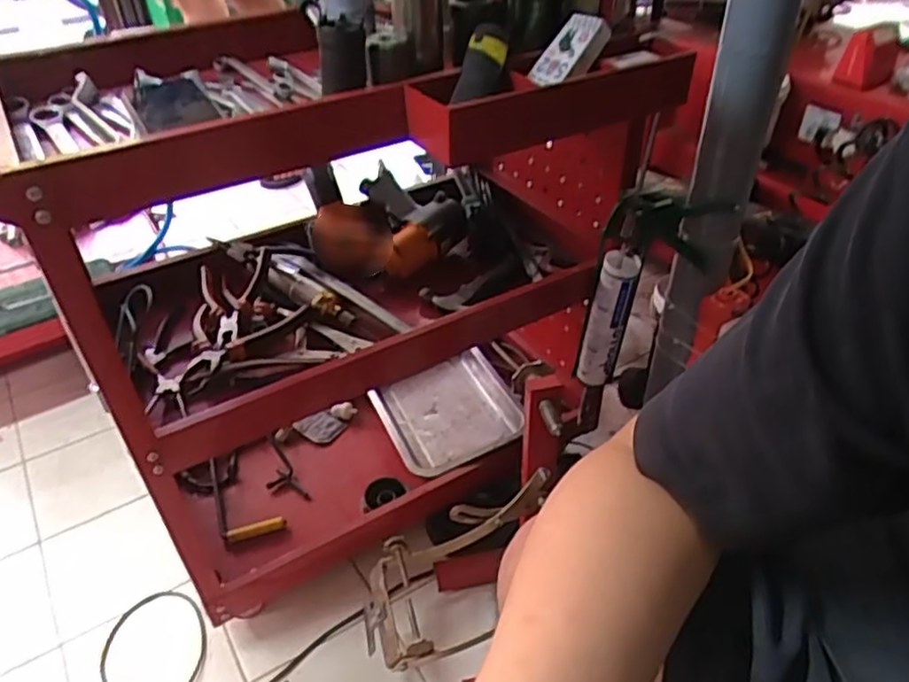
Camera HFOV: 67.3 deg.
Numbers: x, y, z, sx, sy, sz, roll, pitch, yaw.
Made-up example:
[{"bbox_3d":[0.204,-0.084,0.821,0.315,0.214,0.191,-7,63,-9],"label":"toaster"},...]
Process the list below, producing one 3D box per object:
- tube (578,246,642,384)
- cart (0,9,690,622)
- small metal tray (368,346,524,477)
[{"bbox_3d":[0.220,-0.028,0.983,0.059,0.210,0.053,11,41,15],"label":"tube"},{"bbox_3d":[-0.105,-0.066,0.943,0.684,0.655,0.485,-12,40,-13],"label":"cart"},{"bbox_3d":[-0.009,0.125,1.164,0.219,0.056,0.235,-15,41,-16],"label":"small metal tray"}]

